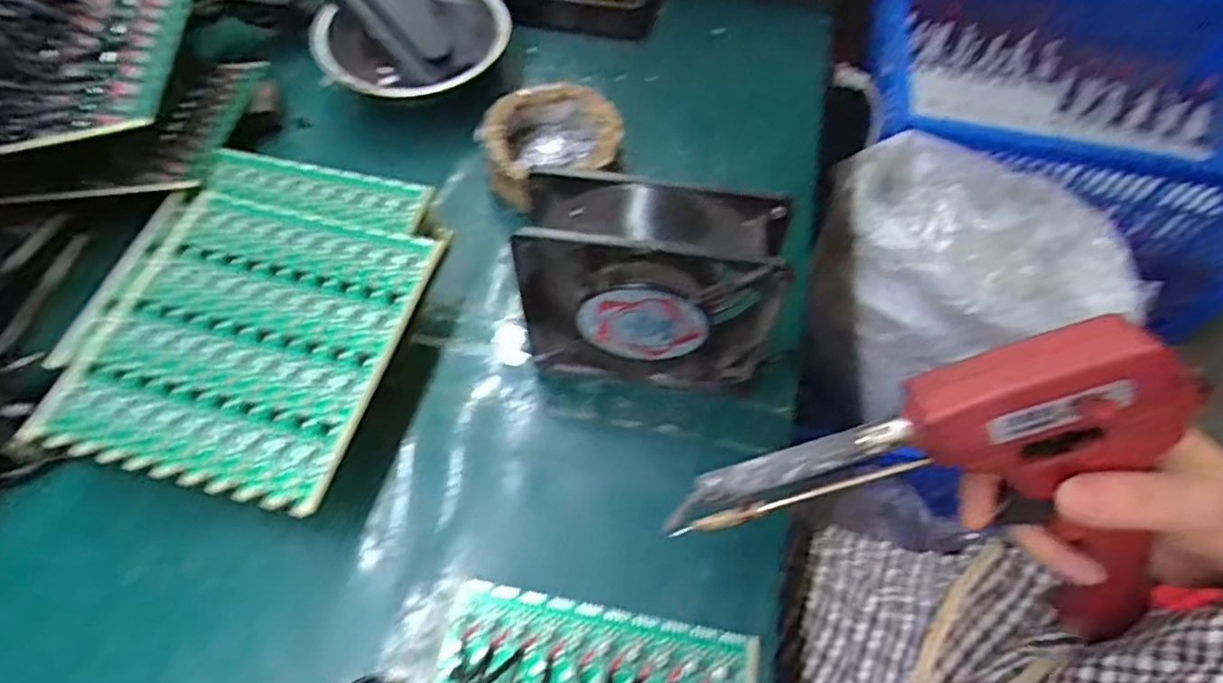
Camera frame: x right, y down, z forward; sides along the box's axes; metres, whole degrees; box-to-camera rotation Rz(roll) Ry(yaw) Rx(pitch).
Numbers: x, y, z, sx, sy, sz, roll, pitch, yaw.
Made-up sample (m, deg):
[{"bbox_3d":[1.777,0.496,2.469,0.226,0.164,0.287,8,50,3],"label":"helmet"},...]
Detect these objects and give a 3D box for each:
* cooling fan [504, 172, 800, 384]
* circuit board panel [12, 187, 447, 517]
[{"bbox_3d":[0.018,-0.023,0.329,0.120,0.121,0.040,7,60,2],"label":"cooling fan"},{"bbox_3d":[-0.181,-0.006,0.335,0.144,0.006,0.155,15,61,6],"label":"circuit board panel"}]

